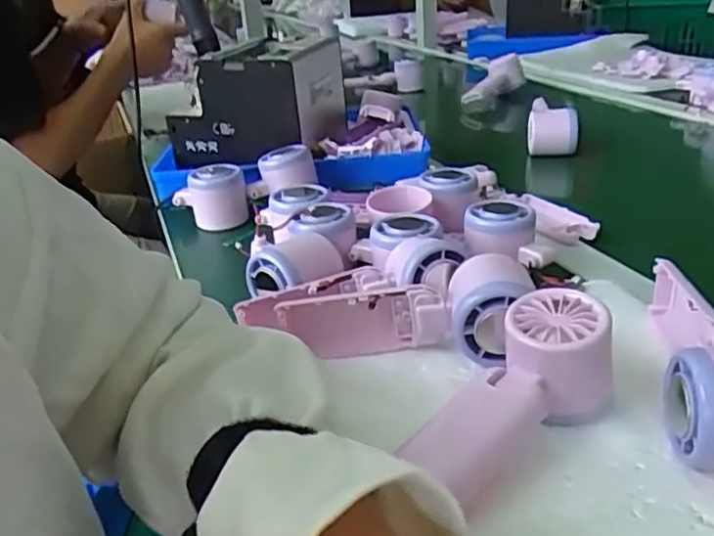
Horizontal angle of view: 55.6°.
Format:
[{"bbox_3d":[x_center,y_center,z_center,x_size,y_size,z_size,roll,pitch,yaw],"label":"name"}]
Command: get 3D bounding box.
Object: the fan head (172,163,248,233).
[{"bbox_3d":[-0.152,-0.071,0.702,0.074,0.054,0.061,-10,26,-11],"label":"fan head"}]

